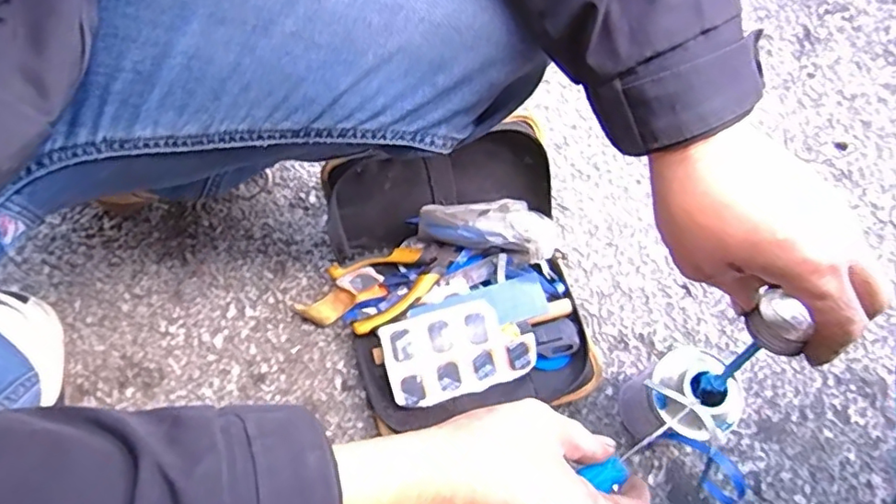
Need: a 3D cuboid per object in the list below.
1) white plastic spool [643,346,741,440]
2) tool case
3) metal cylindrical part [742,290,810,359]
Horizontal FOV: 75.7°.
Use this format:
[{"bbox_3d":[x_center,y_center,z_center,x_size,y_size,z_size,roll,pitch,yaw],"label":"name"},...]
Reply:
[{"bbox_3d":[0.181,0.099,0.414,0.060,0.037,0.062,0,70,0],"label":"white plastic spool"},{"bbox_3d":[-0.008,0.028,0.494,0.232,0.105,0.226,-13,69,-5],"label":"tool case"},{"bbox_3d":[0.187,0.043,0.329,0.026,0.019,0.030,-25,48,-21],"label":"metal cylindrical part"}]

